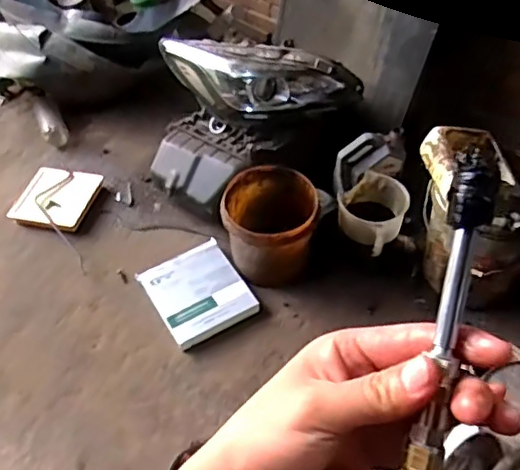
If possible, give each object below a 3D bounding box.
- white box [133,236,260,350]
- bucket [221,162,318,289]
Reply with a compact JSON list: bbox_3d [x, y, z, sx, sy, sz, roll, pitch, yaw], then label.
[{"bbox_3d":[-0.180,0.161,1.744,0.253,0.037,0.298,-24,54,-18],"label":"white box"},{"bbox_3d":[0.027,-0.024,1.722,0.250,0.238,0.275,0,50,0],"label":"bucket"}]

